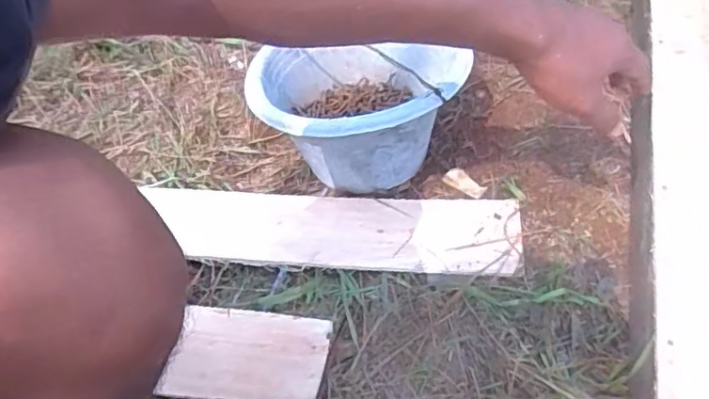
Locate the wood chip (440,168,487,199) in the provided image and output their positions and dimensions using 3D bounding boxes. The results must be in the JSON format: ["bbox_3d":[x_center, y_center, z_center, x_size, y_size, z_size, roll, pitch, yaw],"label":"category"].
[{"bbox_3d":[0.139,-0.021,0.730,0.027,0.004,0.057,-38,57,-23],"label":"wood chip"}]

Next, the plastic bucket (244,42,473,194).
[{"bbox_3d":[0.007,-0.116,0.725,0.241,0.155,0.225,1,55,-1],"label":"plastic bucket"}]

